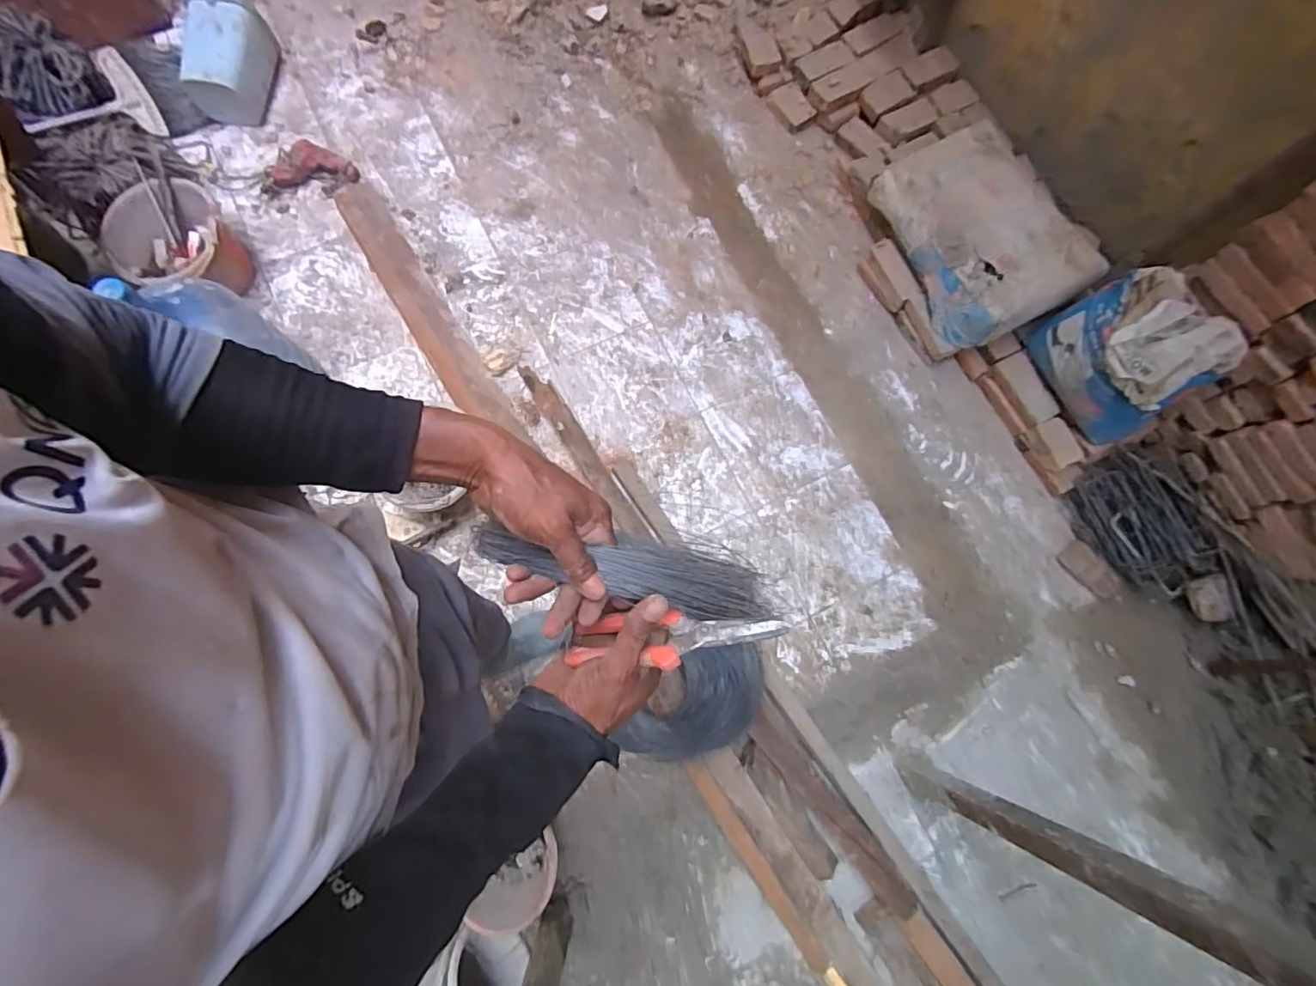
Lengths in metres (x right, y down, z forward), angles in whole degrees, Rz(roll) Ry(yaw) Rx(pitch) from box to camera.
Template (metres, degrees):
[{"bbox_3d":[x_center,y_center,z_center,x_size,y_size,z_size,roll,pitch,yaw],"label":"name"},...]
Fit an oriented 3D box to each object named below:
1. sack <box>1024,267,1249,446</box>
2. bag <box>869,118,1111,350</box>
[{"bbox_3d":[1.052,-0.305,1.285,0.194,0.287,0.334,-26,79,-8],"label":"sack"},{"bbox_3d":[0.813,-0.663,1.431,0.368,0.151,0.525,-27,80,-8],"label":"bag"}]

